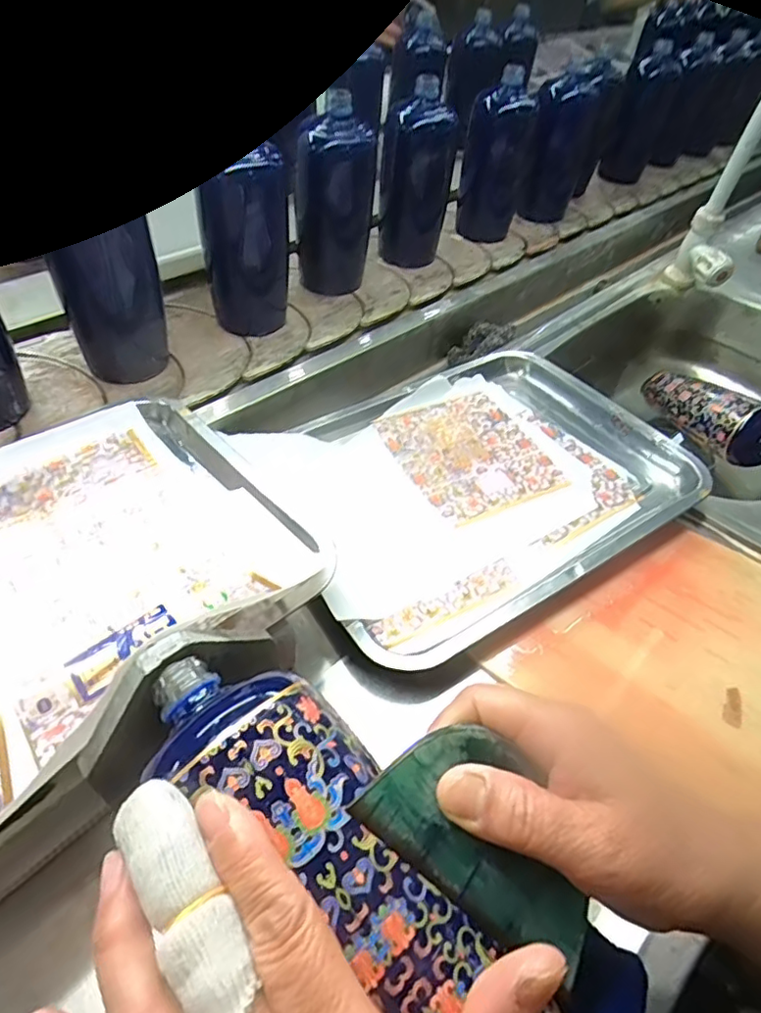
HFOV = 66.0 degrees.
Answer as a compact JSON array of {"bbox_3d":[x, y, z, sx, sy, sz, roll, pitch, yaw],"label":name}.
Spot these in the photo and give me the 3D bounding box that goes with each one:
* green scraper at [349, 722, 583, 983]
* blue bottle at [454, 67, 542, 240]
[{"bbox_3d":[0.041,0.119,0.214,0.093,0.004,0.053,41,59,1],"label":"green scraper"},{"bbox_3d":[0.154,-0.462,0.787,0.085,0.178,0.070,9,47,8],"label":"blue bottle"}]

